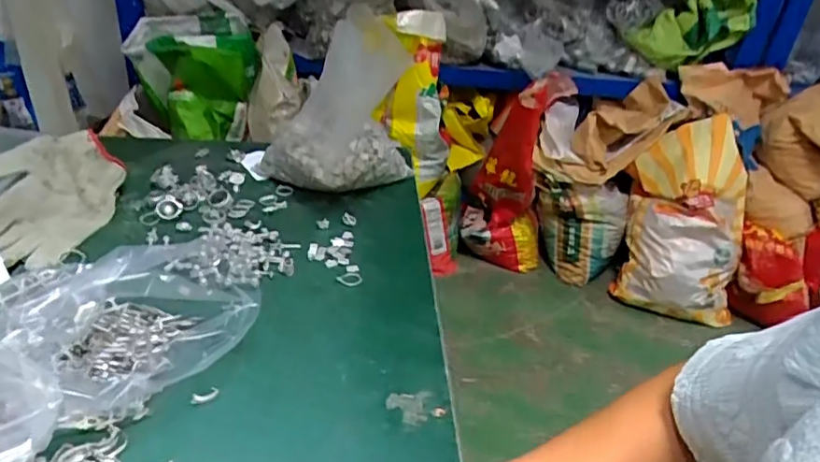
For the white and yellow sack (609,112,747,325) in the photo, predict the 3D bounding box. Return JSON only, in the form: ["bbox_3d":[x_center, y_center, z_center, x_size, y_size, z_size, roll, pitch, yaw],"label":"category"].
[{"bbox_3d":[0.826,-0.038,1.748,0.331,0.599,0.171,4,8,6],"label":"white and yellow sack"}]

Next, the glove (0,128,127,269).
[{"bbox_3d":[-0.389,-0.038,0.598,0.131,0.061,0.166,1,34,-10],"label":"glove"}]

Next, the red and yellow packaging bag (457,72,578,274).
[{"bbox_3d":[0.320,-0.143,1.784,0.267,0.593,0.253,13,33,9],"label":"red and yellow packaging bag"}]

